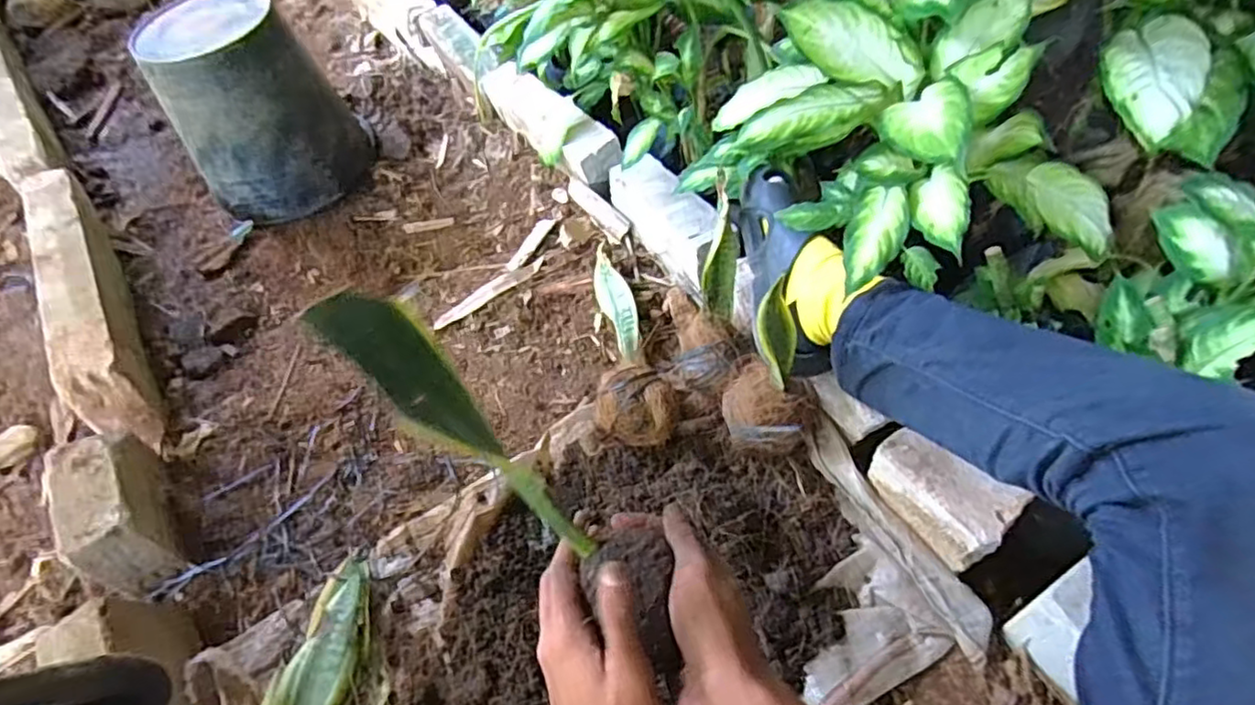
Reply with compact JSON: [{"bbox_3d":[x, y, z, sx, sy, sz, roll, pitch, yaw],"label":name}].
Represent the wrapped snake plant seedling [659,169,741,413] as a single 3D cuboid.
[{"bbox_3d":[0.096,-0.068,0.884,0.097,0.215,0.209,-1,54,4],"label":"wrapped snake plant seedling"}]

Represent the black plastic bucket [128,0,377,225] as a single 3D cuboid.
[{"bbox_3d":[-0.670,-0.454,1.234,0.282,0.322,0.276,-2,54,3],"label":"black plastic bucket"}]

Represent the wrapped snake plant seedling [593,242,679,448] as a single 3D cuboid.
[{"bbox_3d":[-0.013,-0.023,0.967,0.105,0.104,0.362,-11,54,-3],"label":"wrapped snake plant seedling"}]

